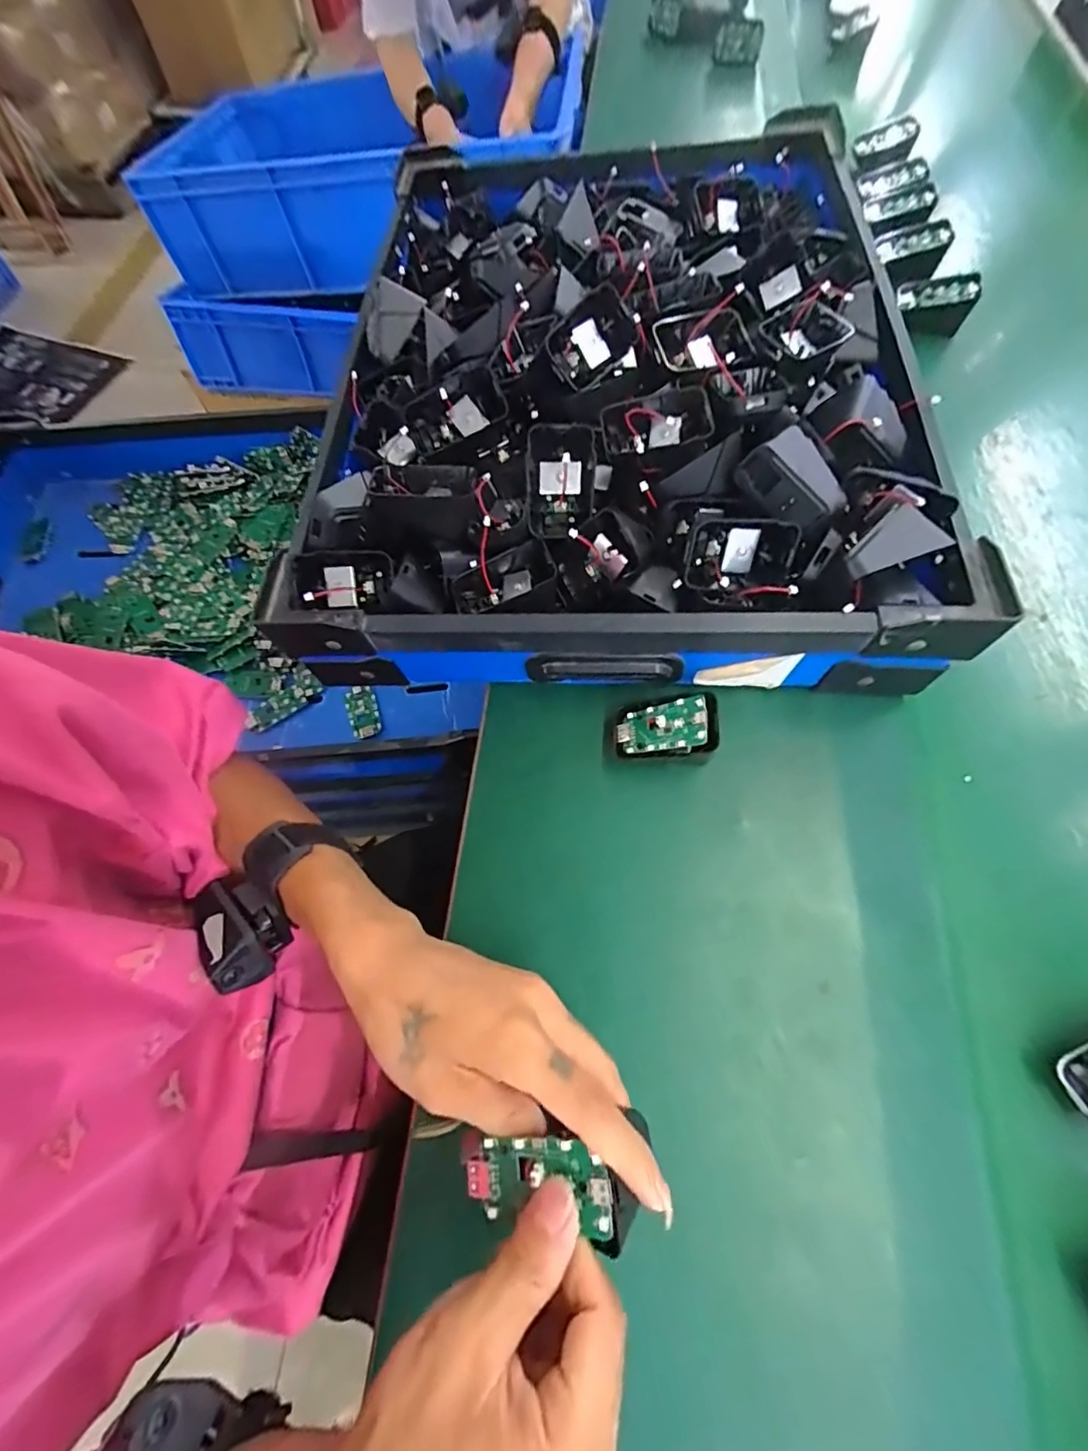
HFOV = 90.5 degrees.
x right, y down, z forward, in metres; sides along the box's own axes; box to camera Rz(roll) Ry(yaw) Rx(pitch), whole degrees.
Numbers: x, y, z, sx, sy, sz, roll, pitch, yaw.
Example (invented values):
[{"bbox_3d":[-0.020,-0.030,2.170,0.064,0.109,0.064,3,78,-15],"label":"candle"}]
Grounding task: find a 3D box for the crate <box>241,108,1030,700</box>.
[{"bbox_3d":[0.053,-0.305,0.454,0.442,0.109,0.569,2,67,3],"label":"crate"}]

